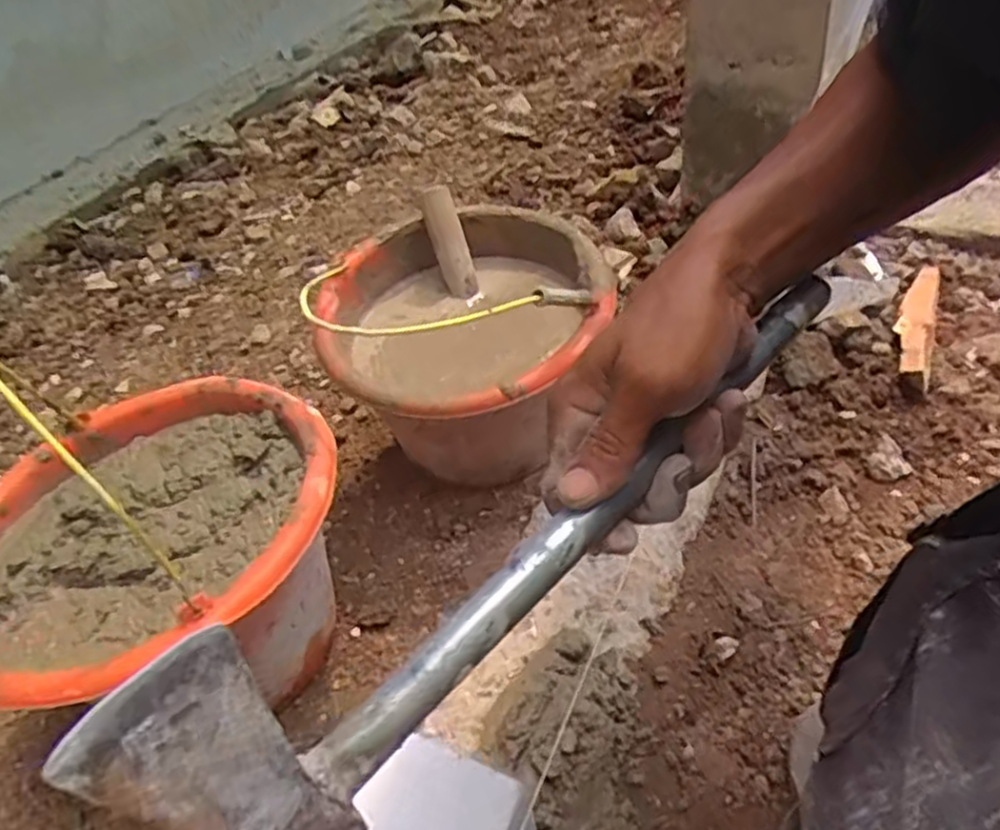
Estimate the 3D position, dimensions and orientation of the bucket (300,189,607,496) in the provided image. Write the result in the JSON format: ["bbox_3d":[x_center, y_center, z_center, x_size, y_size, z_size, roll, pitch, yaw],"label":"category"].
[{"bbox_3d":[-0.029,-0.065,0.742,0.259,0.228,0.266,-6,42,5],"label":"bucket"}]

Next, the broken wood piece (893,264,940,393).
[{"bbox_3d":[0.485,-0.114,0.874,0.040,0.020,0.232,12,46,23],"label":"broken wood piece"}]

